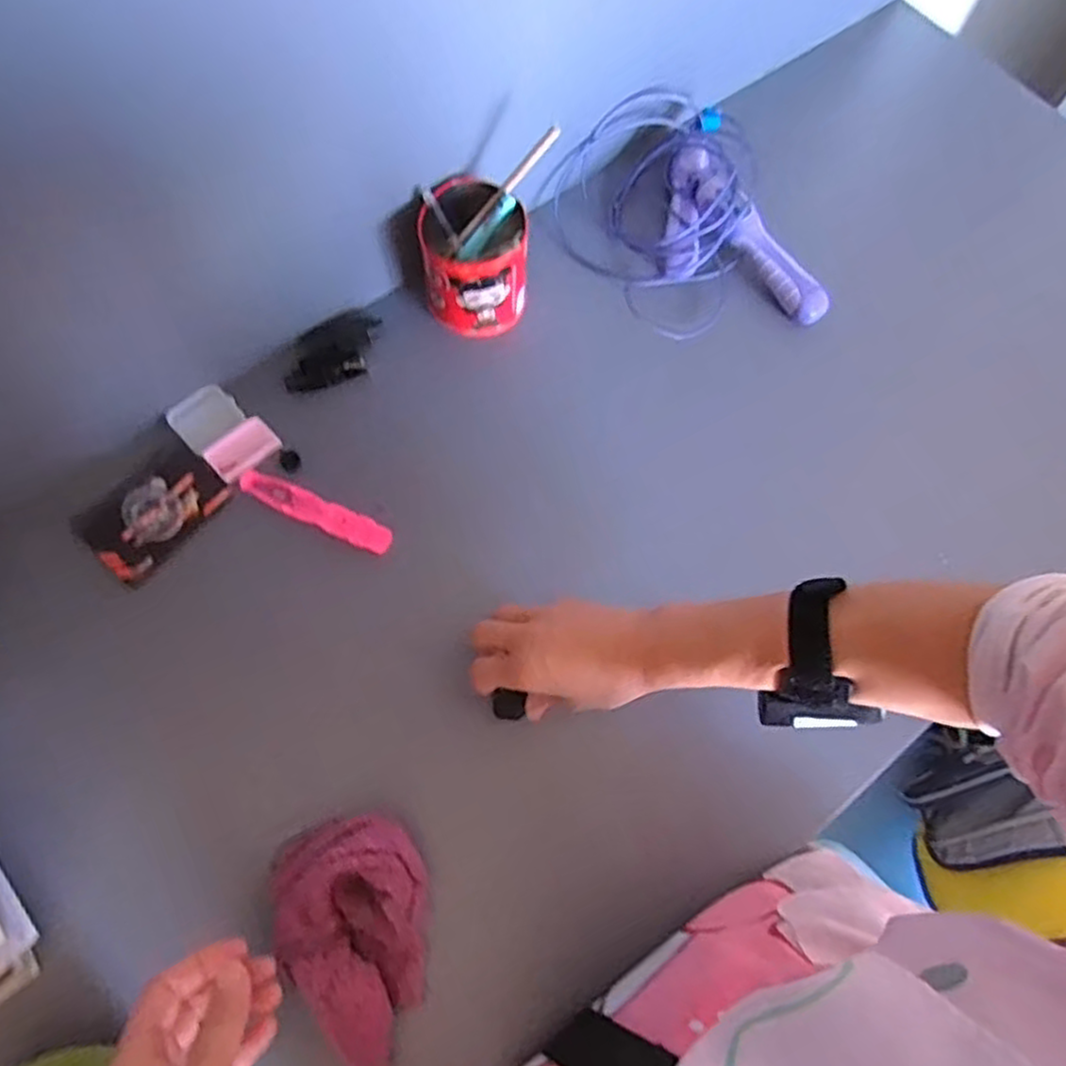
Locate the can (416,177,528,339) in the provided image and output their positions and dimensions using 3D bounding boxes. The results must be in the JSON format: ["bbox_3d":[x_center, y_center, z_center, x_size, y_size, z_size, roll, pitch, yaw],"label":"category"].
[{"bbox_3d":[-0.049,-0.230,0.610,0.088,0.089,0.089,-5,69,-5],"label":"can"}]

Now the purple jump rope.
[{"bbox_3d":[0.124,-0.281,0.658,0.195,0.052,0.256,-19,71,-10],"label":"purple jump rope"}]

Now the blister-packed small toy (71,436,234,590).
[{"bbox_3d":[-0.292,-0.021,0.553,0.072,0.009,0.103,38,72,11],"label":"blister-packed small toy"}]

